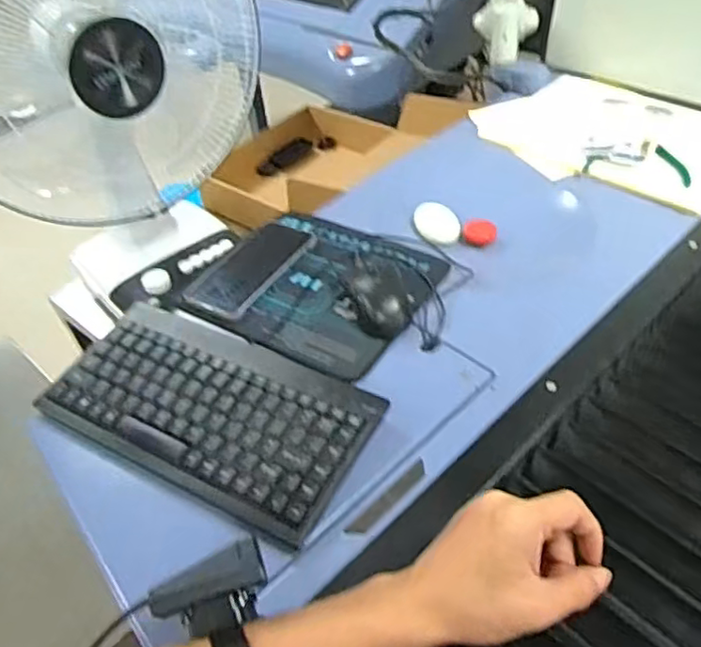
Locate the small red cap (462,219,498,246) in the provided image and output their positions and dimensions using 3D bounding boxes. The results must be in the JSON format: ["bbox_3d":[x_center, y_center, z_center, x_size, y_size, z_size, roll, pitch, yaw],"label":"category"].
[{"bbox_3d":[0.159,-0.112,0.771,0.039,0.014,0.035,6,46,12],"label":"small red cap"}]

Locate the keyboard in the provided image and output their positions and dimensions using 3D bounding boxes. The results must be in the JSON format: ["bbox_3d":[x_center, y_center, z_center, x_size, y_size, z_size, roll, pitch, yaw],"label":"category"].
[{"bbox_3d":[-0.126,0.075,0.557,0.281,0.028,0.150,19,50,22],"label":"keyboard"}]

